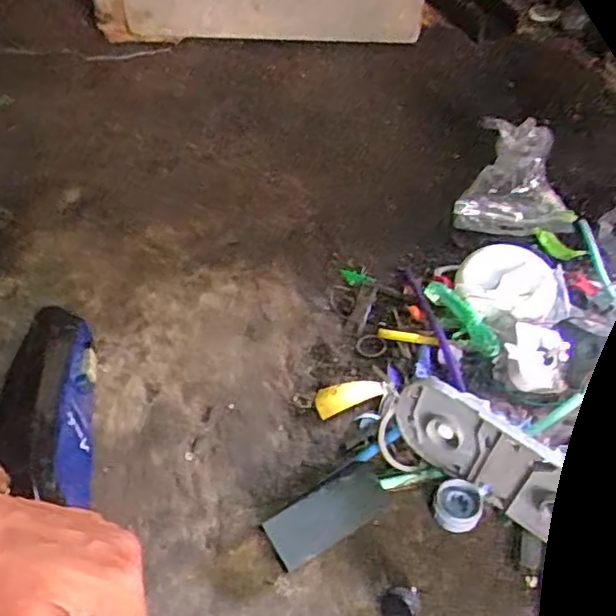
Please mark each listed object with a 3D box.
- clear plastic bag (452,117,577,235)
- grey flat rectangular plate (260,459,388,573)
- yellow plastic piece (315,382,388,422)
[{"bbox_3d":[0.238,-0.148,0.741,0.131,0.086,0.102,7,46,9],"label":"clear plastic bag"},{"bbox_3d":[0.016,0.157,0.504,0.099,0.025,0.041,-31,67,-20],"label":"grey flat rectangular plate"},{"bbox_3d":[0.037,0.079,0.582,0.061,0.021,0.021,-9,46,-7],"label":"yellow plastic piece"}]

